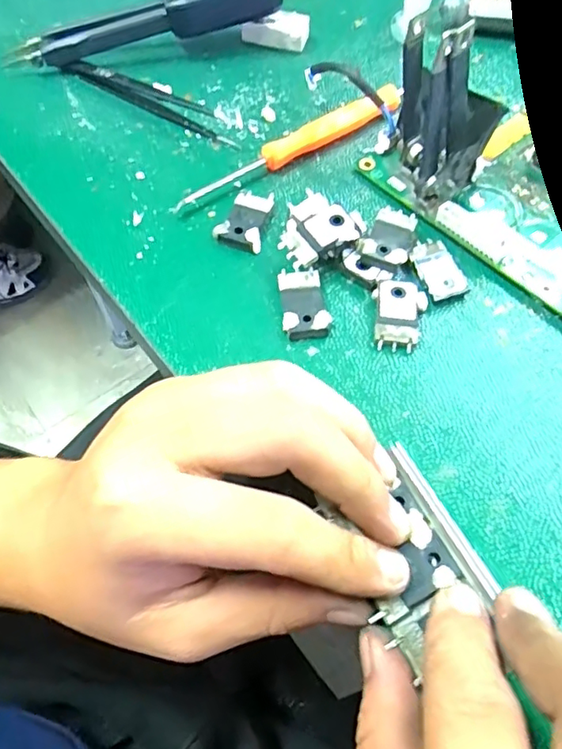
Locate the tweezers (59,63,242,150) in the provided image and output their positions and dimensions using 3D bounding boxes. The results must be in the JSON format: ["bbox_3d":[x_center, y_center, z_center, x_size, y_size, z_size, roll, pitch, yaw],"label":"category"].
[{"bbox_3d":[-0.063,-0.136,0.284,0.102,0.005,0.012,29,66,15],"label":"tweezers"}]

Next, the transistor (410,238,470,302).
[{"bbox_3d":[0.064,-0.044,0.233,0.018,0.004,0.028,-18,63,-9],"label":"transistor"}]

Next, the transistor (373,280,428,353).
[{"bbox_3d":[0.046,-0.023,0.223,0.020,0.006,0.028,3,62,1],"label":"transistor"}]

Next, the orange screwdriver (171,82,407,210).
[{"bbox_3d":[0.006,-0.105,0.265,0.124,0.010,0.008,-32,66,-16],"label":"orange screwdriver"}]

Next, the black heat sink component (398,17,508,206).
[{"bbox_3d":[0.070,-0.107,0.234,0.036,0.061,0.034,-15,63,-8],"label":"black heat sink component"}]

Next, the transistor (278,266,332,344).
[{"bbox_3d":[0.009,-0.027,0.225,0.018,0.006,0.029,-9,62,-5],"label":"transistor"}]

